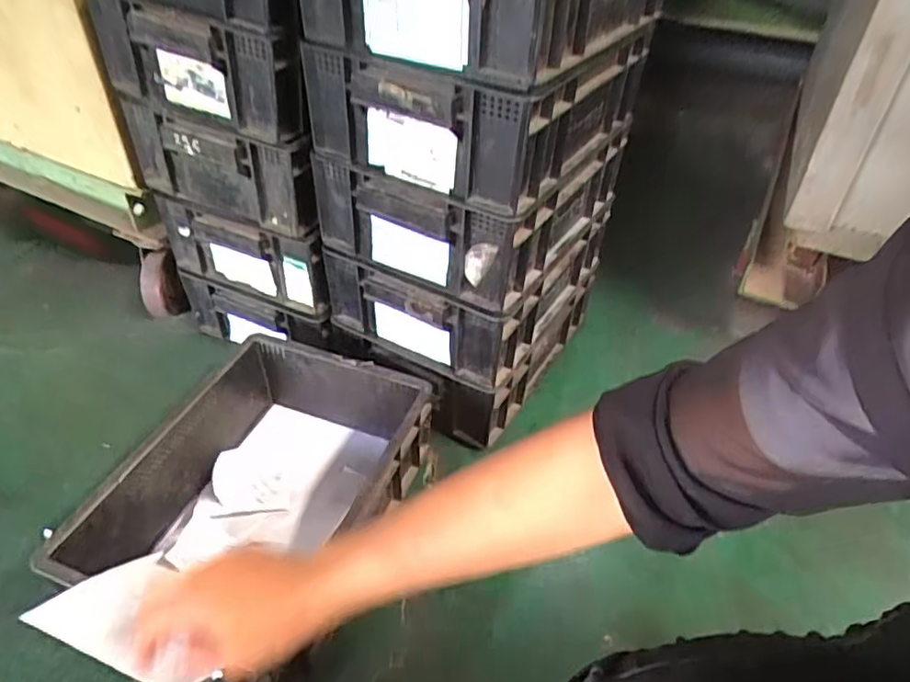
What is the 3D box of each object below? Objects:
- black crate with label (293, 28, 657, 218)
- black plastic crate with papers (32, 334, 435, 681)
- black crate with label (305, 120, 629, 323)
[{"bbox_3d":[0.045,-0.271,0.662,0.235,0.125,0.340,25,46,24],"label":"black crate with label"},{"bbox_3d":[-0.199,0.159,0.658,0.247,0.114,0.324,14,45,16],"label":"black plastic crate with papers"},{"bbox_3d":[0.026,-0.189,0.730,0.243,0.119,0.322,21,45,20],"label":"black crate with label"}]

